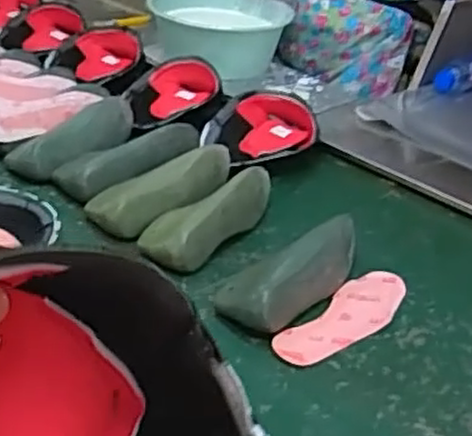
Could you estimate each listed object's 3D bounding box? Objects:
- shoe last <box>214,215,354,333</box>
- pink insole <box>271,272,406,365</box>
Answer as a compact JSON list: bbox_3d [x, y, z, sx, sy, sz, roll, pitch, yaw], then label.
[{"bbox_3d":[0.070,0.071,0.923,0.095,0.068,0.239,26,36,28],"label":"shoe last"},{"bbox_3d":[0.144,0.122,0.911,0.077,0.011,0.244,27,37,29],"label":"pink insole"}]

